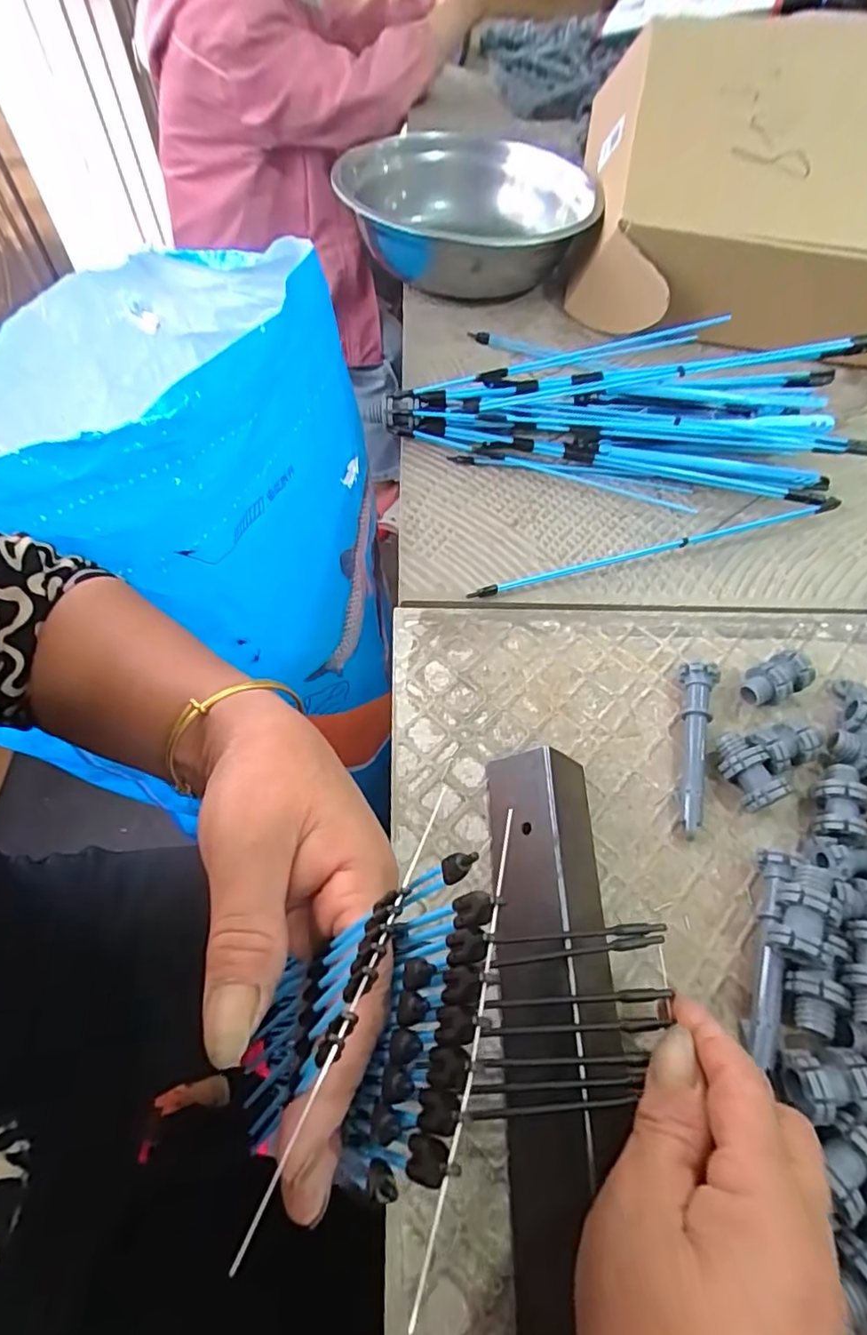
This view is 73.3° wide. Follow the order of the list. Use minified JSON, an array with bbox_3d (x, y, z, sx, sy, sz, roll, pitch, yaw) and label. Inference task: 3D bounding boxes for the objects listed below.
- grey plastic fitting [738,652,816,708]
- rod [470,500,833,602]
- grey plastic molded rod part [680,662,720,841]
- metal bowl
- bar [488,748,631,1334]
[{"bbox_3d":[0.187,0.009,0.321,0.036,0.024,0.022,-27,63,-17],"label":"grey plastic fitting"},{"bbox_3d":[0.144,-0.077,0.371,0.254,0.011,0.011,-14,60,-10],"label":"rod"},{"bbox_3d":[0.136,0.041,0.302,0.017,0.020,0.091,13,59,6],"label":"grey plastic molded rod part"},{"bbox_3d":[0.027,-0.420,0.539,0.213,0.069,0.213,0,59,-2],"label":"metal bowl"},{"bbox_3d":[0.049,0.178,0.208,0.047,0.030,0.309,1,59,-1],"label":"bar"}]

